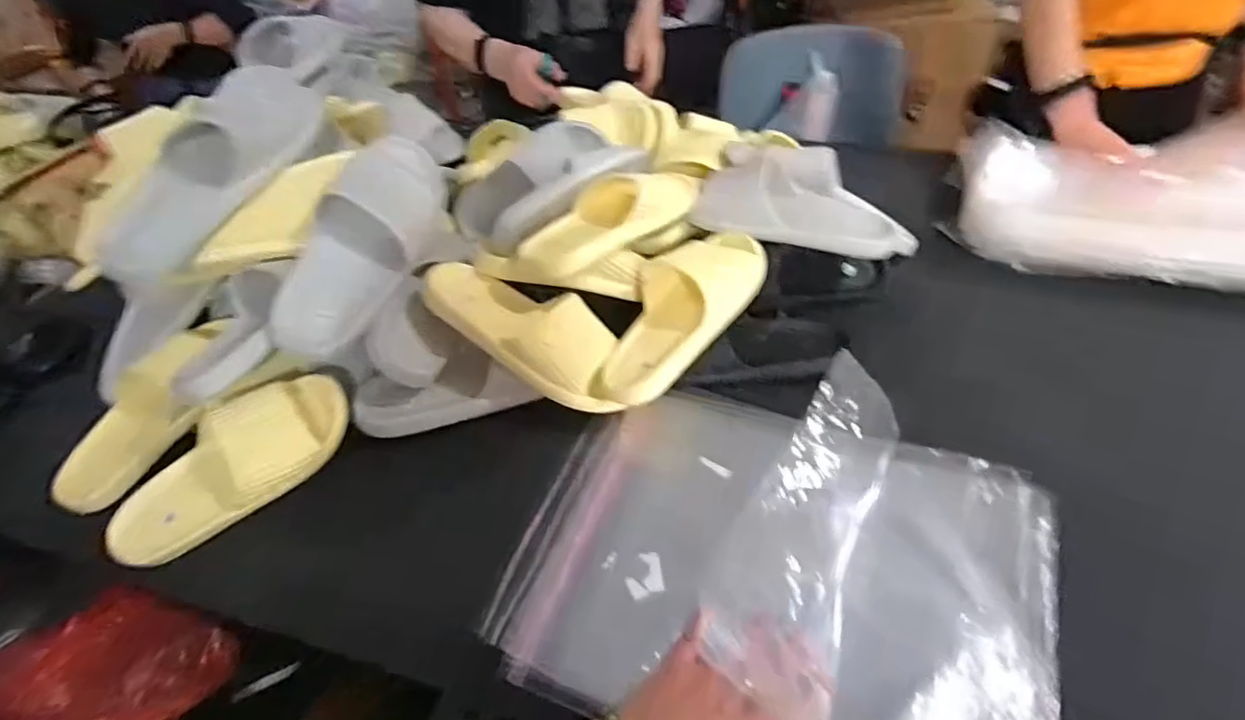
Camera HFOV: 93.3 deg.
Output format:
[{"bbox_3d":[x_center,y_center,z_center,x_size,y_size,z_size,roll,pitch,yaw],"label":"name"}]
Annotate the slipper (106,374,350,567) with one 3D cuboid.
[{"bbox_3d":[-0.393,0.113,0.602,0.242,0.072,0.101,-40,81,-7],"label":"slipper"}]

